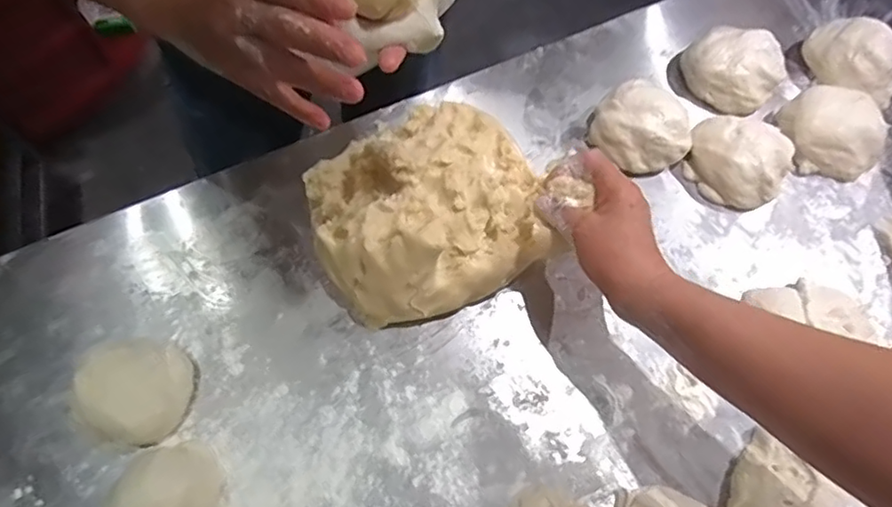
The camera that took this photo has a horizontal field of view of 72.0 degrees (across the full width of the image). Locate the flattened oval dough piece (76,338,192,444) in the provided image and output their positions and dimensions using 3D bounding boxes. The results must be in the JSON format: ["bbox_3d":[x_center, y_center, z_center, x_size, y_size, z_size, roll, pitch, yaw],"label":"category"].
[{"bbox_3d":[-0.256,0.115,0.512,0.078,0.055,0.082,-1,66,0],"label":"flattened oval dough piece"}]

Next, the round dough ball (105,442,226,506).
[{"bbox_3d":[-0.216,0.192,0.477,0.069,0.061,0.082,-14,67,-6],"label":"round dough ball"}]

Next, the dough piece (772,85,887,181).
[{"bbox_3d":[0.387,-0.121,0.615,0.073,0.056,0.093,-23,68,-9],"label":"dough piece"}]

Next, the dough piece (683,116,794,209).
[{"bbox_3d":[0.287,-0.093,0.601,0.094,0.053,0.078,40,73,16],"label":"dough piece"}]

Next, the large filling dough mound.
[{"bbox_3d":[-0.020,-0.046,0.559,0.196,0.096,0.190,-21,68,-8],"label":"large filling dough mound"}]

